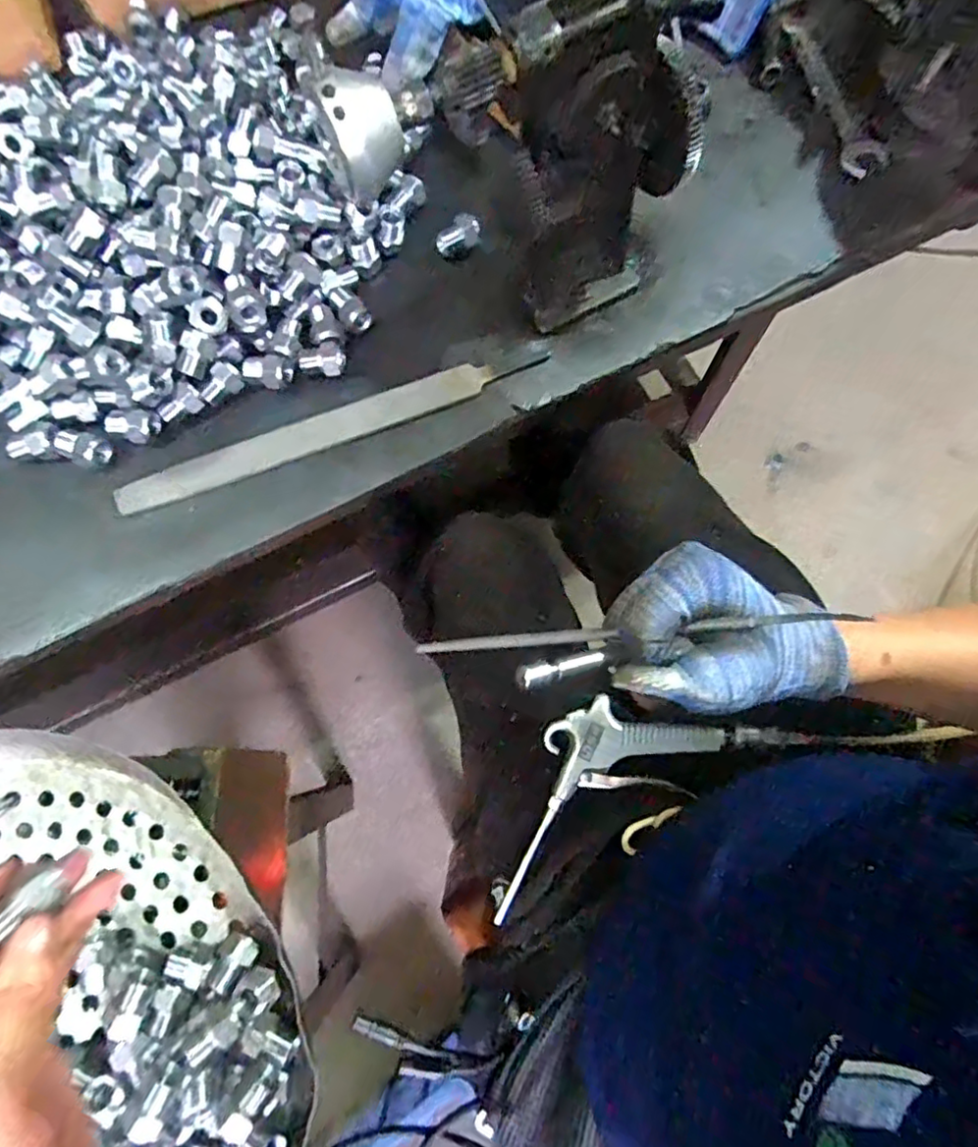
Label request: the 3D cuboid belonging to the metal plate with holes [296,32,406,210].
[{"bbox_3d":[-0.058,-0.198,0.271,0.035,0.043,0.040,-18,75,-5],"label":"metal plate with holes"}]

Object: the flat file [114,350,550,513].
[{"bbox_3d":[-0.103,-0.099,0.415,0.292,0.004,0.020,-21,94,-5],"label":"flat file"}]

